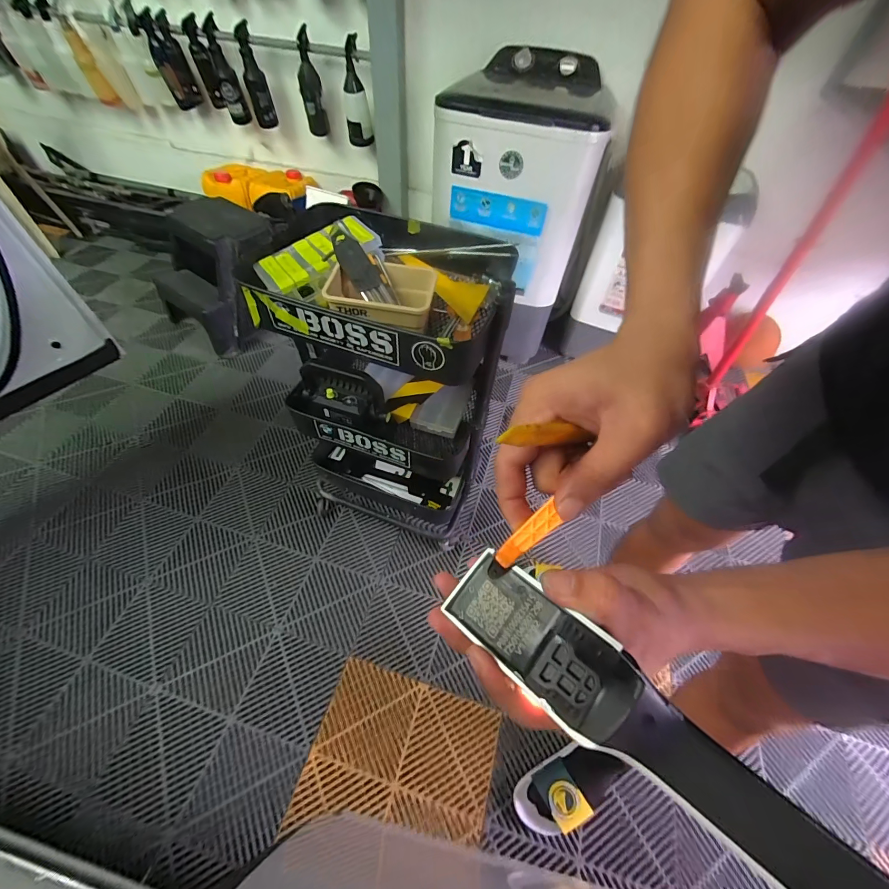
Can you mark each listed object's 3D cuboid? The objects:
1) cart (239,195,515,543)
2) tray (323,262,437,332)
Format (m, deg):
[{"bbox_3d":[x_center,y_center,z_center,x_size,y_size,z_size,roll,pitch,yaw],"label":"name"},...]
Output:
[{"bbox_3d":[-0.114,-0.094,0.931,0.424,0.754,0.319,18,54,9],"label":"cart"},{"bbox_3d":[-0.099,-0.230,0.616,0.162,0.069,0.115,8,53,1],"label":"tray"}]

